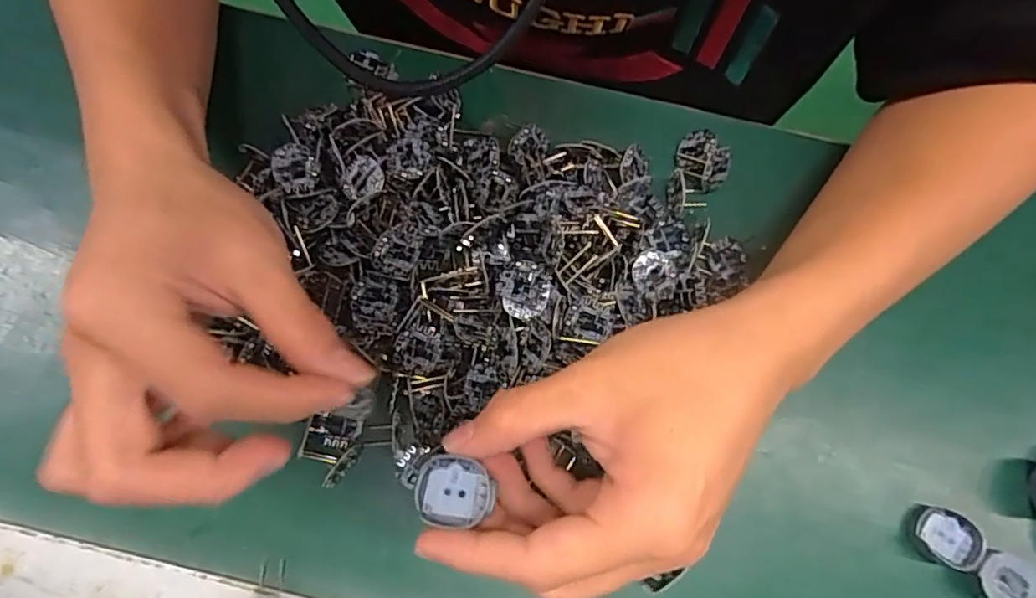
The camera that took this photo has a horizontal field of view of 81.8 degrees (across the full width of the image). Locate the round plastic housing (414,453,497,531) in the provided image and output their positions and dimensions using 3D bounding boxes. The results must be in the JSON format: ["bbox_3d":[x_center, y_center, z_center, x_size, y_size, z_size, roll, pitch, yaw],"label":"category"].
[{"bbox_3d":[-0.022,0.068,0.212,0.028,0.012,0.022,12,78,1],"label":"round plastic housing"}]

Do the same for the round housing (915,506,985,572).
[{"bbox_3d":[0.207,0.116,0.292,0.026,0.019,0.025,0,78,-1],"label":"round housing"}]

